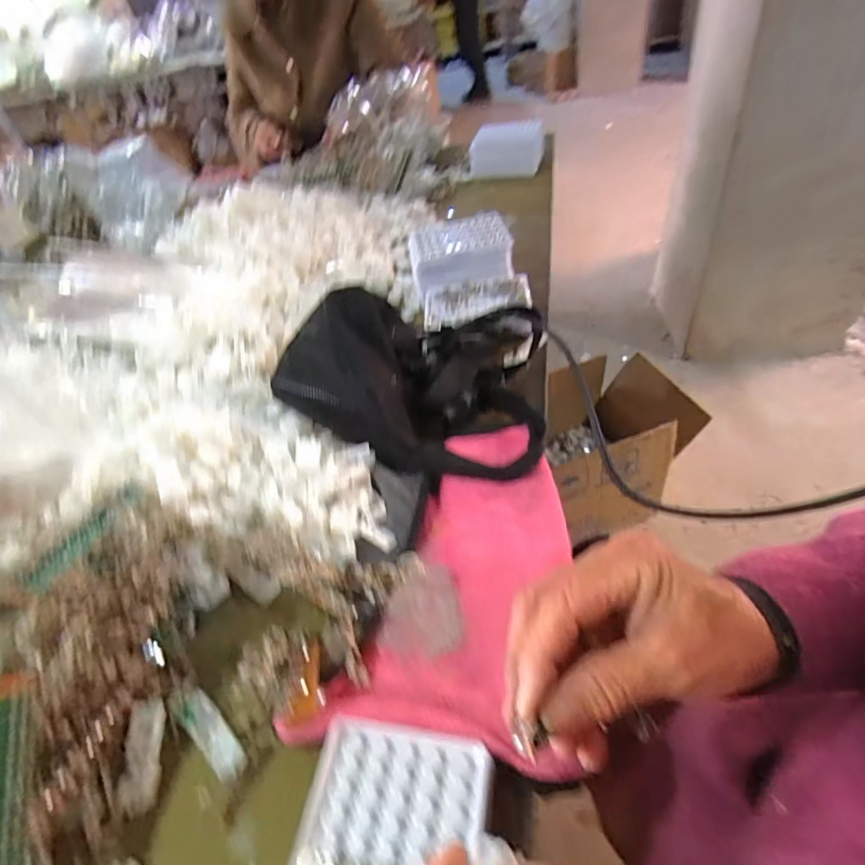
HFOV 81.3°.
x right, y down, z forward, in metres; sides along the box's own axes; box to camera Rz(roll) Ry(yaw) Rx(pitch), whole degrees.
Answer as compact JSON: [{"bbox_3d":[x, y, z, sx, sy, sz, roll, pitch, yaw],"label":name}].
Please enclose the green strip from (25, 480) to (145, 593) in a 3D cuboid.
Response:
[{"bbox_3d":[-0.243,0.070,0.358,0.017,0.010,0.114,0,25,4],"label":"green strip"}]

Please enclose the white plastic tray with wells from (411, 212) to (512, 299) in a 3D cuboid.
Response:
[{"bbox_3d":[0.035,-0.239,0.677,0.131,0.055,0.101,-14,44,-2],"label":"white plastic tray with wells"}]

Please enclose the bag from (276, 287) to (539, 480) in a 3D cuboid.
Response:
[{"bbox_3d":[-0.028,-0.072,0.496,0.268,0.085,0.229,-2,45,10],"label":"bag"}]

